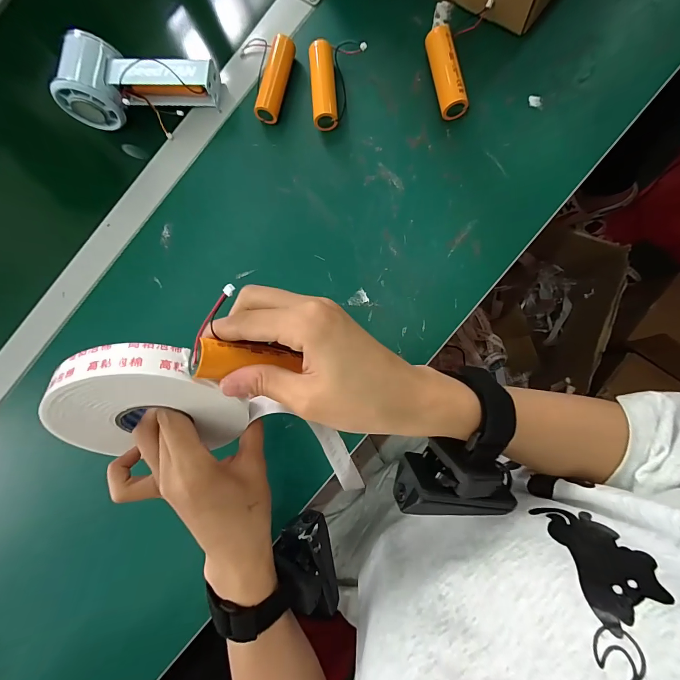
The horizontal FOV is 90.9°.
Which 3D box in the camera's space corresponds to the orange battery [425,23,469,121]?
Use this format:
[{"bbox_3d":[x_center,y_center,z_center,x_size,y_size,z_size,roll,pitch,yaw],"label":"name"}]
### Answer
[{"bbox_3d":[0.090,-0.229,0.287,0.022,0.019,0.075,-14,84,7],"label":"orange battery"}]

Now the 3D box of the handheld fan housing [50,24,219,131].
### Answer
[{"bbox_3d":[-0.193,-0.255,0.324,0.144,0.048,0.065,0,86,8],"label":"handheld fan housing"}]

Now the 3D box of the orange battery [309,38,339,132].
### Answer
[{"bbox_3d":[-0.014,-0.230,0.307,0.022,0.019,0.076,-5,85,8],"label":"orange battery"}]

